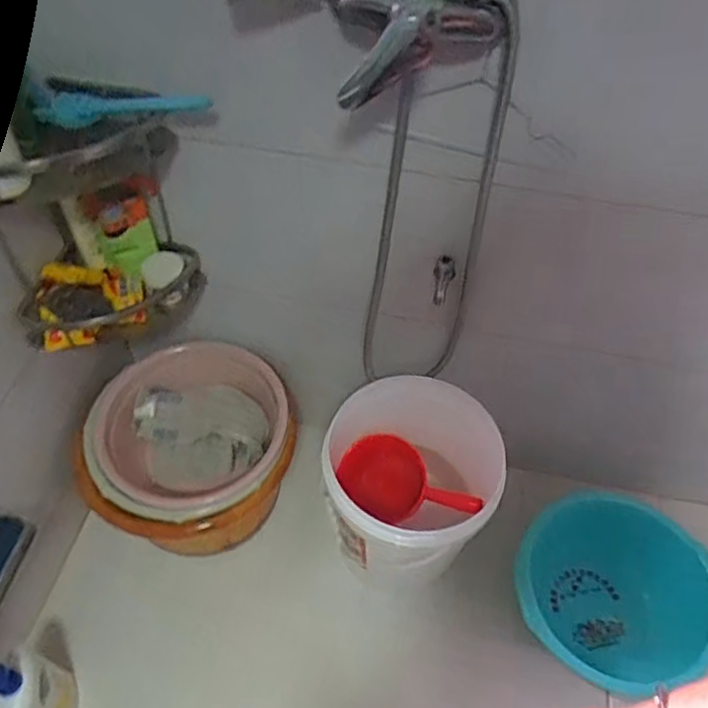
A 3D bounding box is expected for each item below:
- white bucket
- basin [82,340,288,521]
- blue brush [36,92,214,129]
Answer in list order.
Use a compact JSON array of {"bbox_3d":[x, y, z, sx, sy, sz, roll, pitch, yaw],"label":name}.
[{"bbox_3d":[0.113,0.255,1.140,0.306,0.344,0.289,2,52,-2],"label":"white bucket"},{"bbox_3d":[-0.308,0.141,1.160,0.340,0.102,0.345,2,52,-2],"label":"basin"},{"bbox_3d":[-0.310,-0.329,0.830,0.270,0.031,0.040,4,51,17],"label":"blue brush"}]

